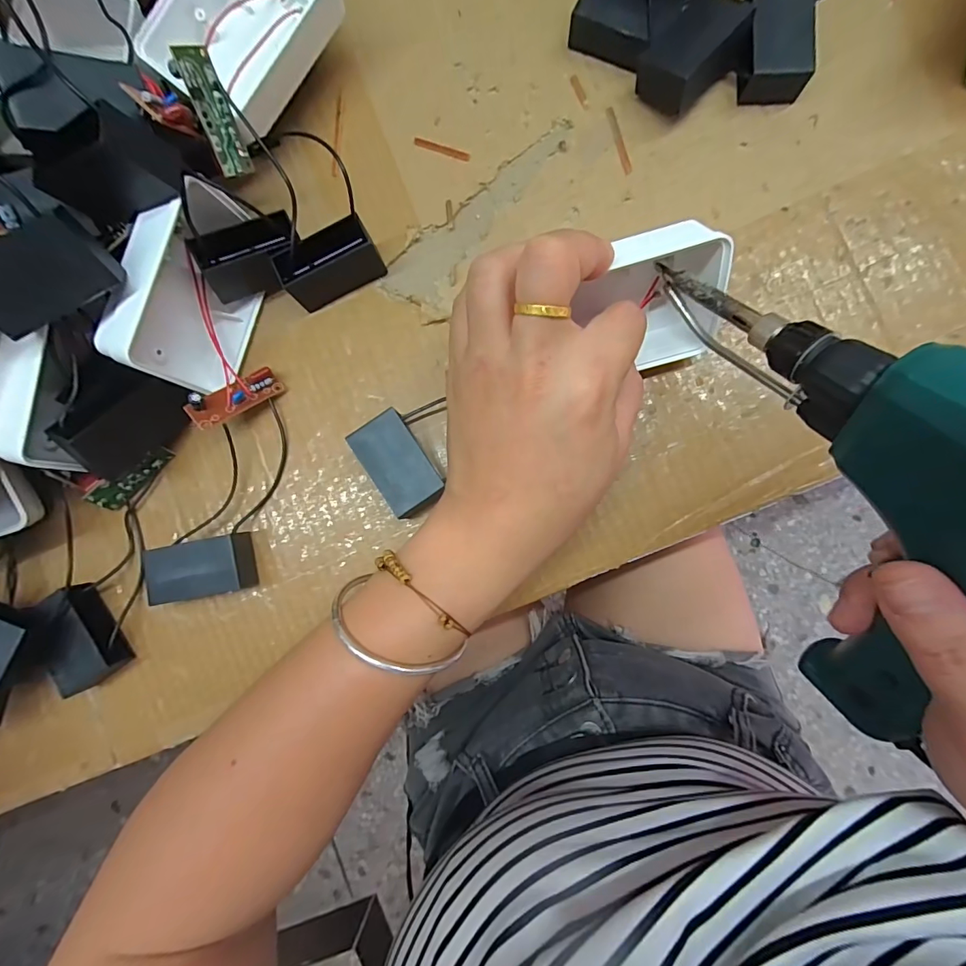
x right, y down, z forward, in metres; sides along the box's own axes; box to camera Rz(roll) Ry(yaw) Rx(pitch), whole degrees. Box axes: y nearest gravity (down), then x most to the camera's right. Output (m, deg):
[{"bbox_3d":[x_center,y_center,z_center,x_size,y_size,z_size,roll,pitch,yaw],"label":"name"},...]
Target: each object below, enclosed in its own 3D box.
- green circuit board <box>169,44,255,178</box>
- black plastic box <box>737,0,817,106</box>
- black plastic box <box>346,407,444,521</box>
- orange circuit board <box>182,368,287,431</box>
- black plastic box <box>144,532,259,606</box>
[{"bbox_3d":[-0.119,-0.163,0.200,0.004,0.044,0.019,16,47,30],"label":"green circuit board"},{"bbox_3d":[0.143,-0.216,0.221,0.028,0.019,0.046,1,87,5],"label":"black plastic box"},{"bbox_3d":[-0.040,-0.008,0.224,0.028,0.017,0.050,-34,85,2],"label":"black plastic box"},{"bbox_3d":[-0.123,-0.043,0.224,0.044,0.011,0.013,-33,84,-25],"label":"orange circuit board"},{"bbox_3d":[-0.144,0.043,0.228,0.049,0.017,0.028,-11,86,4],"label":"black plastic box"}]

